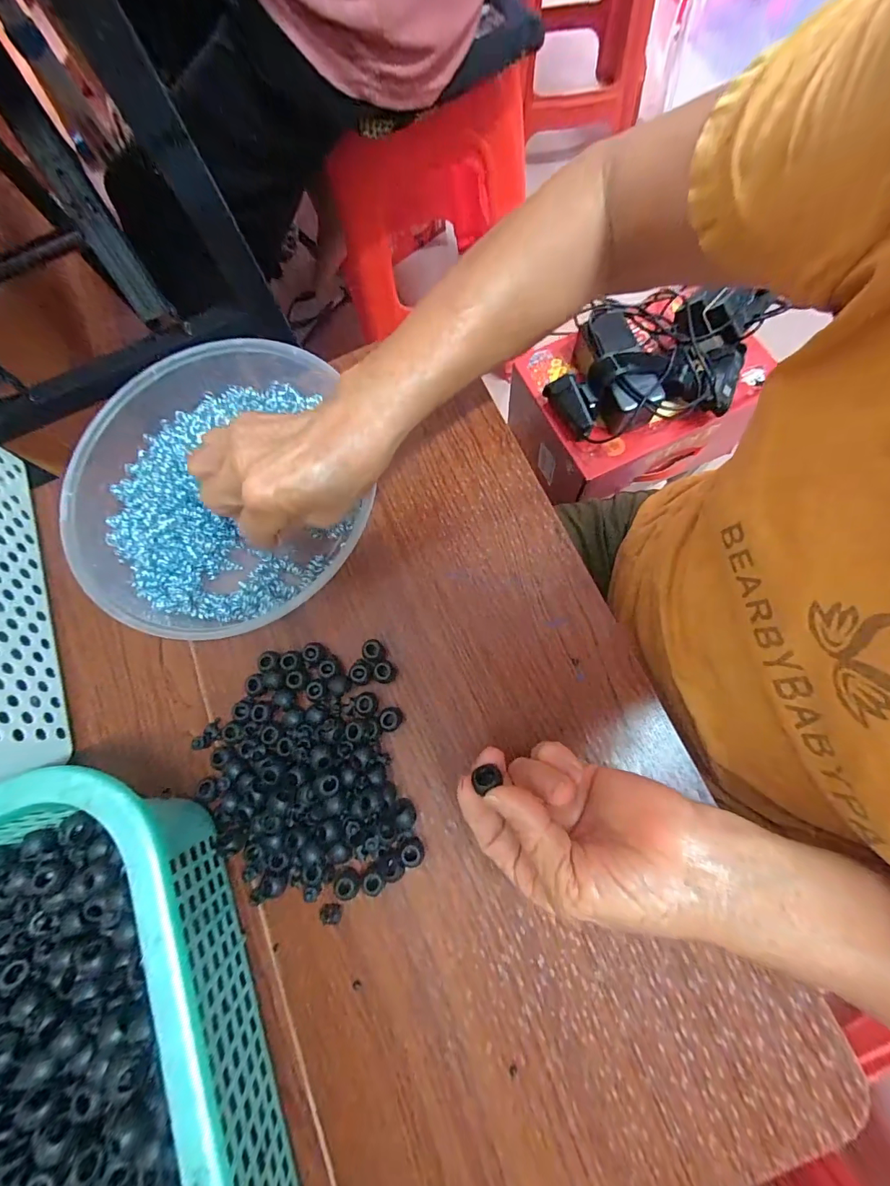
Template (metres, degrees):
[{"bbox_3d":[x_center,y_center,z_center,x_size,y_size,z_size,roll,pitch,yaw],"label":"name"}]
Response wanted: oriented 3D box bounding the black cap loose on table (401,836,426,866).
[{"bbox_3d":[-0.019,0.159,0.259,0.013,0.012,0.014,-1,75,4],"label":"black cap loose on table"}]

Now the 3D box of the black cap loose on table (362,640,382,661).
[{"bbox_3d":[-0.050,0.040,0.292,0.012,0.011,0.014,9,76,7],"label":"black cap loose on table"}]

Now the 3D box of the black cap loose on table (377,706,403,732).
[{"bbox_3d":[-0.036,0.083,0.279,0.014,0.010,0.015,3,76,5],"label":"black cap loose on table"}]

